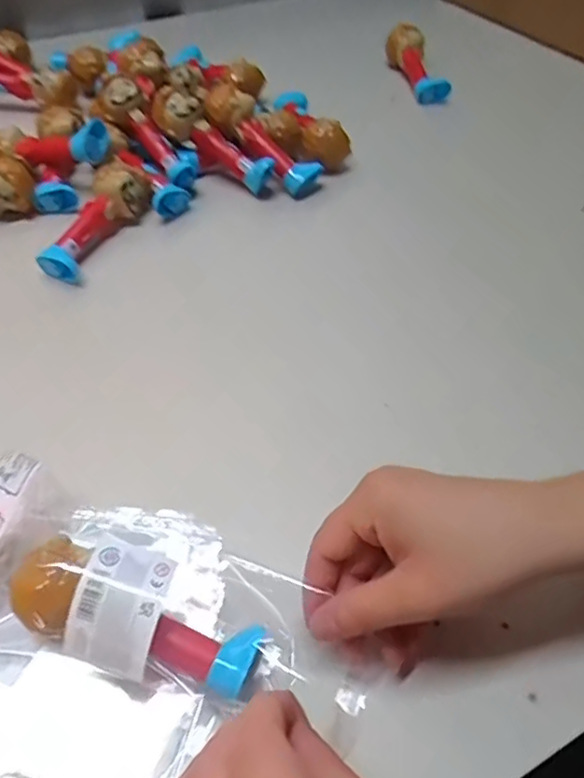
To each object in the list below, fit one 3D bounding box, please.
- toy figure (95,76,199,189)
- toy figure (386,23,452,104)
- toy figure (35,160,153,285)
[{"bbox_3d":[-0.132,-0.236,0.536,0.031,0.033,0.122,-41,91,-28],"label":"toy figure"},{"bbox_3d":[0.145,-0.379,0.674,0.034,0.043,0.115,-10,53,-10],"label":"toy figure"},{"bbox_3d":[-0.162,-0.142,0.481,0.035,0.043,0.117,23,55,15],"label":"toy figure"}]

